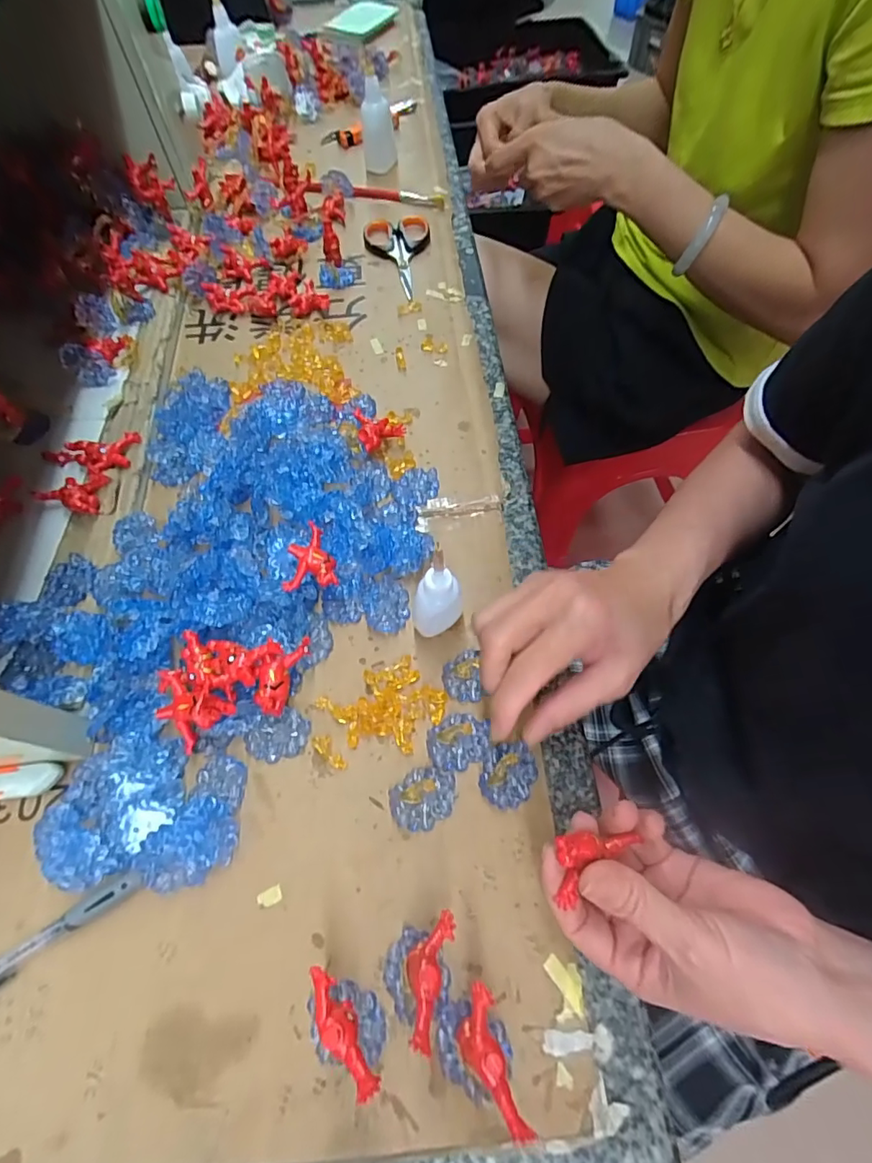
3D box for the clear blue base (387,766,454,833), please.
[{"bbox_3d":[-0.007,0.123,0.293,0.038,0.009,0.030,-30,68,-14],"label":"clear blue base"}]

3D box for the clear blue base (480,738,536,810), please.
[{"bbox_3d":[0.042,0.112,0.297,0.030,0.010,0.036,24,66,11],"label":"clear blue base"}]

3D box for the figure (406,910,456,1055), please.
[{"bbox_3d":[-0.004,0.179,0.239,0.017,0.052,0.047,15,65,7],"label":"figure"}]

